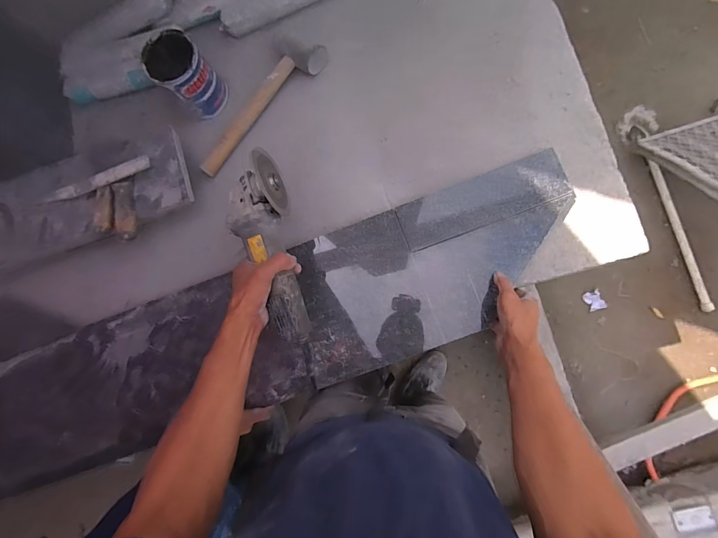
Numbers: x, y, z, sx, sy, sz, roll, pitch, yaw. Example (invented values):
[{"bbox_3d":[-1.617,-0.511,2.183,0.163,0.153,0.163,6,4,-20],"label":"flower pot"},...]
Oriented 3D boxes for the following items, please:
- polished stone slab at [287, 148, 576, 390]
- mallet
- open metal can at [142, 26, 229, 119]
[{"bbox_3d":[0.138,-0.001,0.645,0.509,0.019,0.256,-20,82,3],"label":"polished stone slab"},{"bbox_3d":[-0.190,-0.310,0.697,0.096,0.059,0.323,34,87,8],"label":"mallet"},{"bbox_3d":[-0.324,-0.363,0.681,0.105,0.115,0.094,39,88,9],"label":"open metal can"}]

